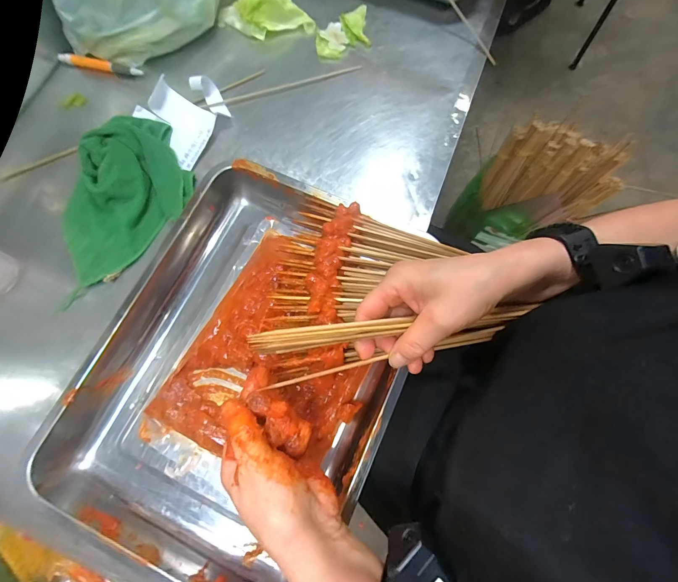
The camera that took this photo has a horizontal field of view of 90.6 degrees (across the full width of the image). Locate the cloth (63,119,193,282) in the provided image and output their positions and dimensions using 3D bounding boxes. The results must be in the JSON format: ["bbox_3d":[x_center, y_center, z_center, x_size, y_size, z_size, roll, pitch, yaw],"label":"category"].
[{"bbox_3d":[-0.271,-0.124,0.414,0.136,0.051,0.206,33,76,12],"label":"cloth"}]

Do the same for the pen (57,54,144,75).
[{"bbox_3d":[-0.356,-0.337,0.503,0.131,0.018,0.015,13,72,7],"label":"pen"}]

